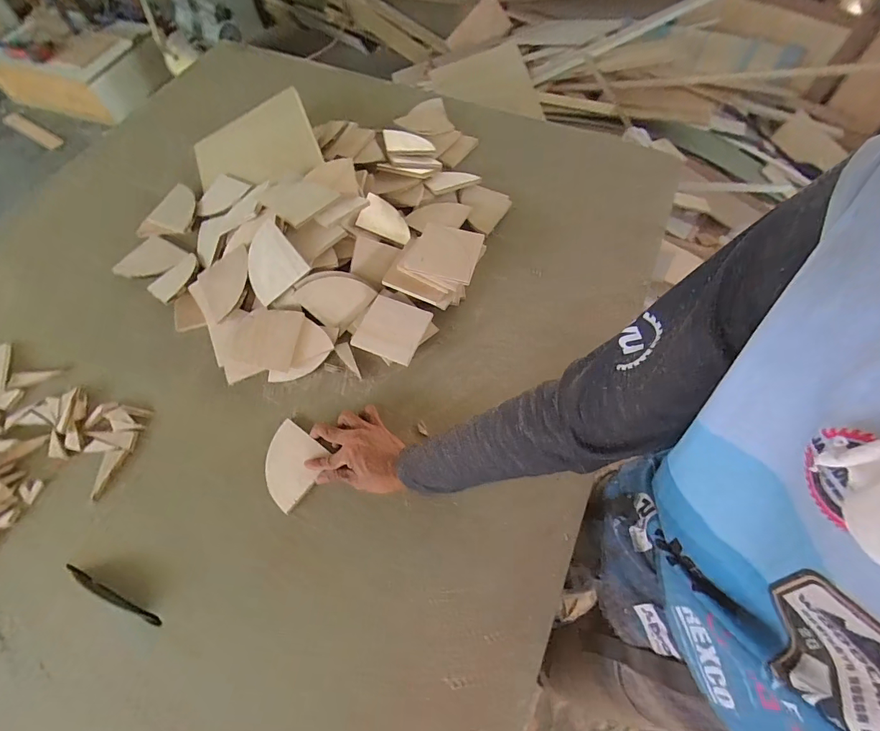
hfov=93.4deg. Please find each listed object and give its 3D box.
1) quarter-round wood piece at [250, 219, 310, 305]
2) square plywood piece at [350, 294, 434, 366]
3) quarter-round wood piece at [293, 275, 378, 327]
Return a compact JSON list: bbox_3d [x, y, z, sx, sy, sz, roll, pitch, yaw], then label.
[{"bbox_3d":[-0.273,-0.163,0.660,0.094,0.010,0.098,-36,102,8],"label":"quarter-round wood piece"},{"bbox_3d":[-0.076,-0.060,0.671,0.102,0.010,0.103,20,65,11],"label":"square plywood piece"},{"bbox_3d":[-0.172,-0.117,0.687,0.100,0.007,0.090,-45,108,-9],"label":"quarter-round wood piece"}]

